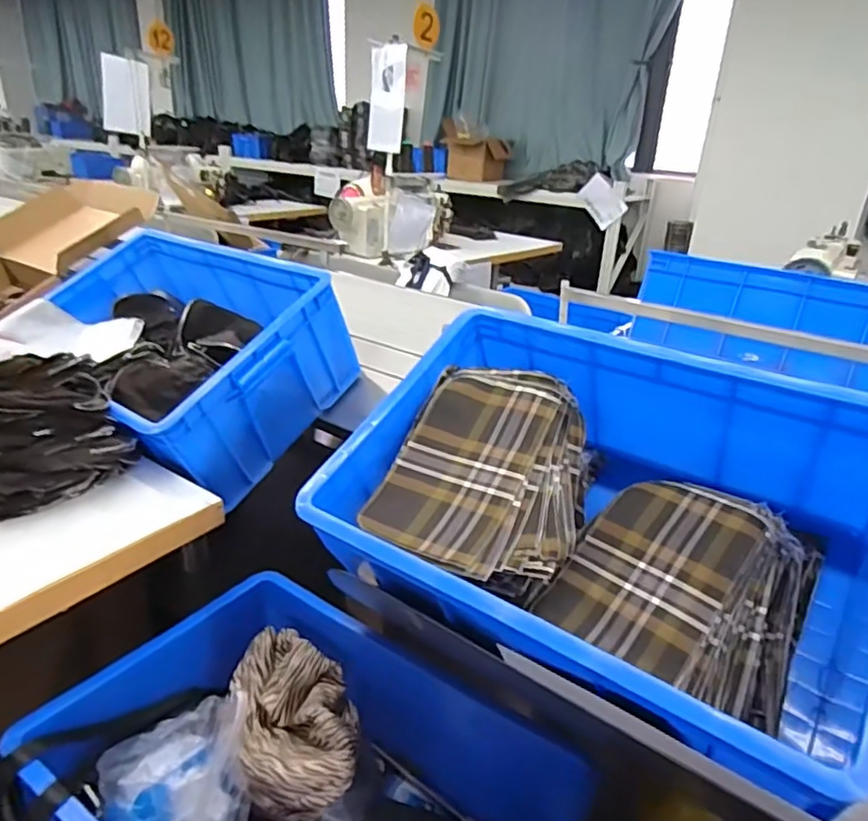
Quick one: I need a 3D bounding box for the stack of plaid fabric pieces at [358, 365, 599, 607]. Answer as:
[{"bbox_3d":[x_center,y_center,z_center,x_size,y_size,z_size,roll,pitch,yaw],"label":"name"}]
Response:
[{"bbox_3d":[0.064,0.079,0.715,0.217,0.110,0.285,12,52,23],"label":"stack of plaid fabric pieces"}]

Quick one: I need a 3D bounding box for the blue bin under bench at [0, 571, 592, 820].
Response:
[{"bbox_3d":[-0.139,0.434,0.687,0.507,0.188,0.392,17,28,28],"label":"blue bin under bench"}]

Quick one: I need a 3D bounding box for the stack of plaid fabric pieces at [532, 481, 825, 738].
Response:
[{"bbox_3d":[0.267,0.193,0.660,0.222,0.120,0.216,16,55,32],"label":"stack of plaid fabric pieces"}]

